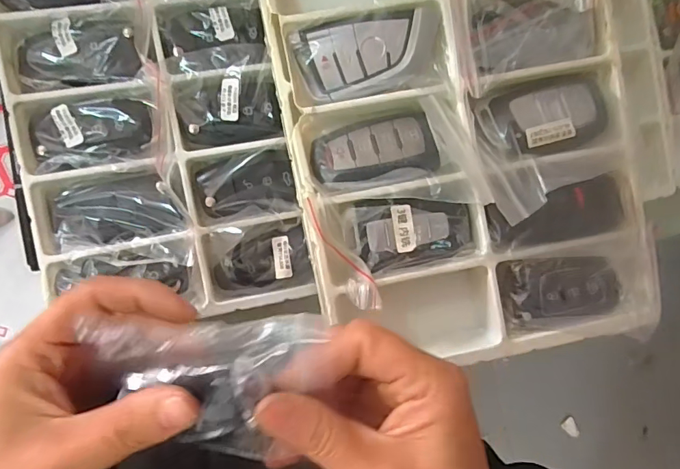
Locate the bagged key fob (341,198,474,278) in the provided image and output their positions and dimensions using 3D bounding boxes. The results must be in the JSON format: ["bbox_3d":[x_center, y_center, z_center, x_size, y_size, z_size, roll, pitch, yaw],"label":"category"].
[{"bbox_3d":[0.037,-0.002,0.241,0.063,0.010,0.038,-14,92,-10],"label":"bagged key fob"}]

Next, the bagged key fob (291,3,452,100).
[{"bbox_3d":[0.017,-0.091,0.237,0.075,0.016,0.039,-9,91,-10],"label":"bagged key fob"}]

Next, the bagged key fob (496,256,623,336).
[{"bbox_3d":[0.117,0.029,0.249,0.063,0.013,0.038,-13,91,-10],"label":"bagged key fob"}]

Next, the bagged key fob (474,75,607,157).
[{"bbox_3d":[0.108,-0.061,0.248,0.065,0.016,0.040,-16,76,0],"label":"bagged key fob"}]

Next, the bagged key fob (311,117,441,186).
[{"bbox_3d":[0.017,-0.043,0.239,0.060,0.018,0.031,-8,90,-10],"label":"bagged key fob"}]

